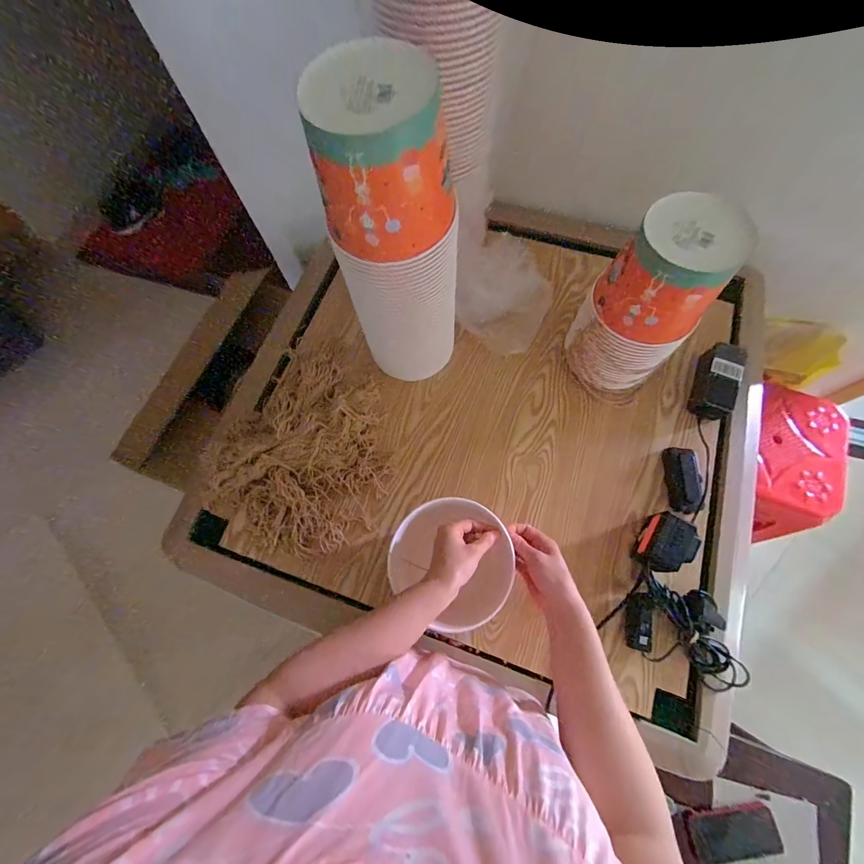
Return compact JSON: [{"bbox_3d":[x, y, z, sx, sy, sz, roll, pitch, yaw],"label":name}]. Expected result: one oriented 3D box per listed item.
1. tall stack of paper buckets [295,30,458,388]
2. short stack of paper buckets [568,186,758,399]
[{"bbox_3d":[-0.046,-0.219,0.524,0.145,0.428,0.125,-18,71,-4],"label":"tall stack of paper buckets"},{"bbox_3d":[0.318,-0.183,0.581,0.152,0.281,0.130,40,77,14],"label":"short stack of paper buckets"}]

